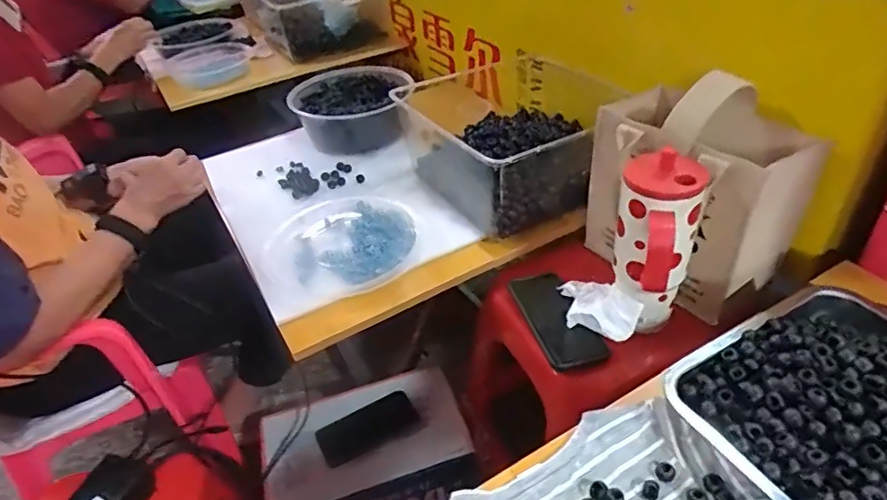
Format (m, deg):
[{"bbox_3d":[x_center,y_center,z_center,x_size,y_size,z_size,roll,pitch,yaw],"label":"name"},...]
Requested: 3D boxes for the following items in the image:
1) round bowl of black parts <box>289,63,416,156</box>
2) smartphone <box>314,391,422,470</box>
[{"bbox_3d":[-0.175,-0.276,1.102,0.224,0.081,0.207,-5,38,4],"label":"round bowl of black parts"},{"bbox_3d":[-0.127,0.297,0.951,0.163,0.014,0.078,-24,41,-20],"label":"smartphone"}]

